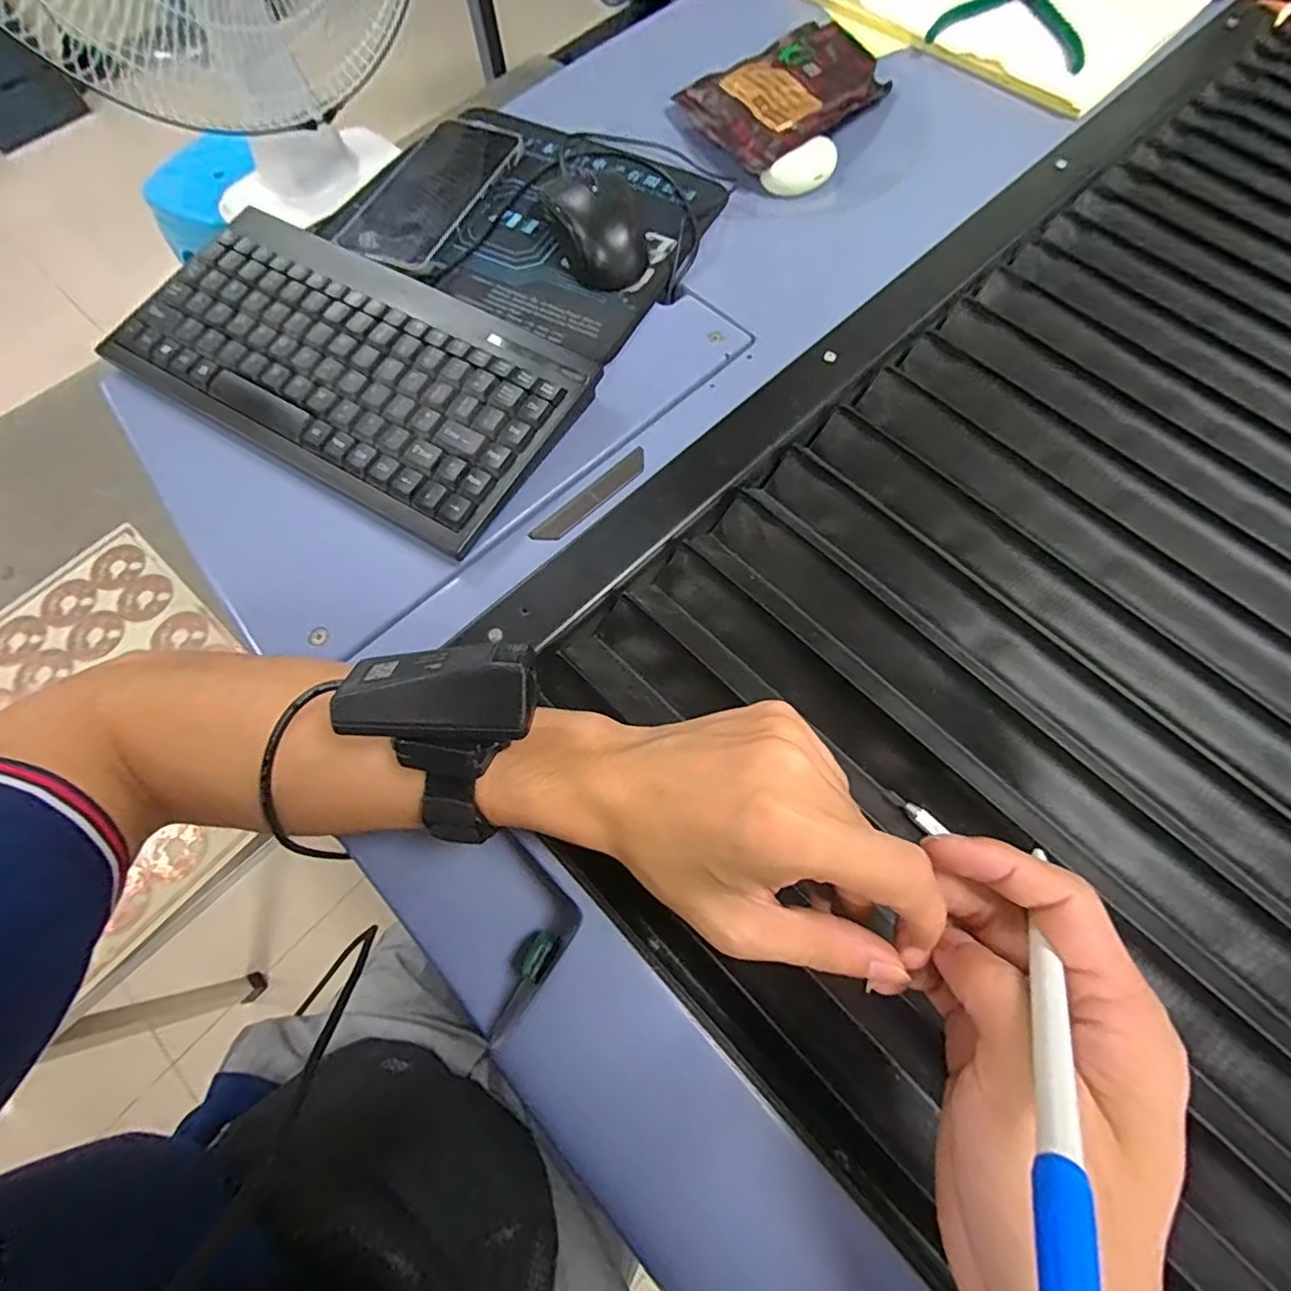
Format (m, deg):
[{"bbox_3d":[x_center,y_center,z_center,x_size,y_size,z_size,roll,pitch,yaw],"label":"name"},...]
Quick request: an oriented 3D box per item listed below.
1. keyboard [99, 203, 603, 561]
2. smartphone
[{"bbox_3d":[-0.185,-0.175,0.366,0.283,0.025,0.149,29,72,11],"label":"keyboard"},{"bbox_3d":[-0.158,-0.342,0.434,0.073,0.014,0.149,28,77,4],"label":"smartphone"}]

